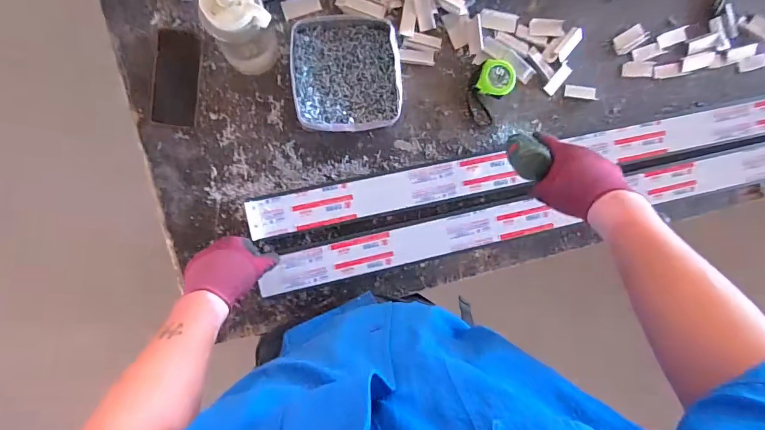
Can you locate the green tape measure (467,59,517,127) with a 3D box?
[{"bbox_3d":[0.197,-0.230,0.761,0.076,0.037,0.117,23,91,-6],"label":"green tape measure"}]

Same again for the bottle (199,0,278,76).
[{"bbox_3d":[-0.213,-0.273,0.625,0.079,0.197,0.078,0,93,-5],"label":"bottle"}]

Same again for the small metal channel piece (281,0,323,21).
[{"bbox_3d":[-0.145,-0.375,0.738,0.069,0.006,0.035,-19,95,-4],"label":"small metal channel piece"}]

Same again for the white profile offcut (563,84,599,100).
[{"bbox_3d":[0.388,-0.240,0.803,0.067,0.007,0.023,7,92,-6],"label":"white profile offcut"}]

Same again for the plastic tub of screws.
[{"bbox_3d":[-0.064,-0.253,0.730,0.187,0.042,0.207,-3,93,-5],"label":"plastic tub of screws"}]

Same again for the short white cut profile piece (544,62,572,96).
[{"bbox_3d":[0.339,-0.263,0.789,0.024,0.011,0.071,38,89,-6],"label":"short white cut profile piece"}]

